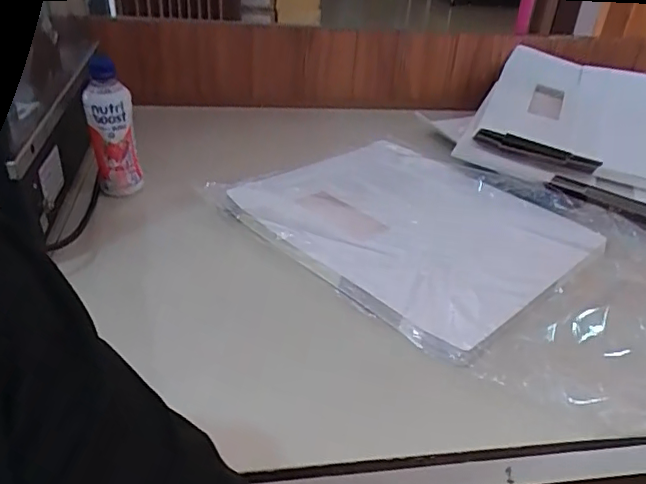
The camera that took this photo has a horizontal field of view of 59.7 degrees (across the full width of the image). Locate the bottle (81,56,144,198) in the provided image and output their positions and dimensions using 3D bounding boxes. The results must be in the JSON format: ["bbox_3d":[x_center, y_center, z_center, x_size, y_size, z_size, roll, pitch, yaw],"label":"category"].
[{"bbox_3d":[-0.277,-0.147,0.740,0.058,0.168,0.056,-11,35,-23],"label":"bottle"}]

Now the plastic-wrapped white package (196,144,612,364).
[{"bbox_3d":[0.106,-0.032,0.723,0.324,0.032,0.404,-23,42,-36],"label":"plastic-wrapped white package"}]

